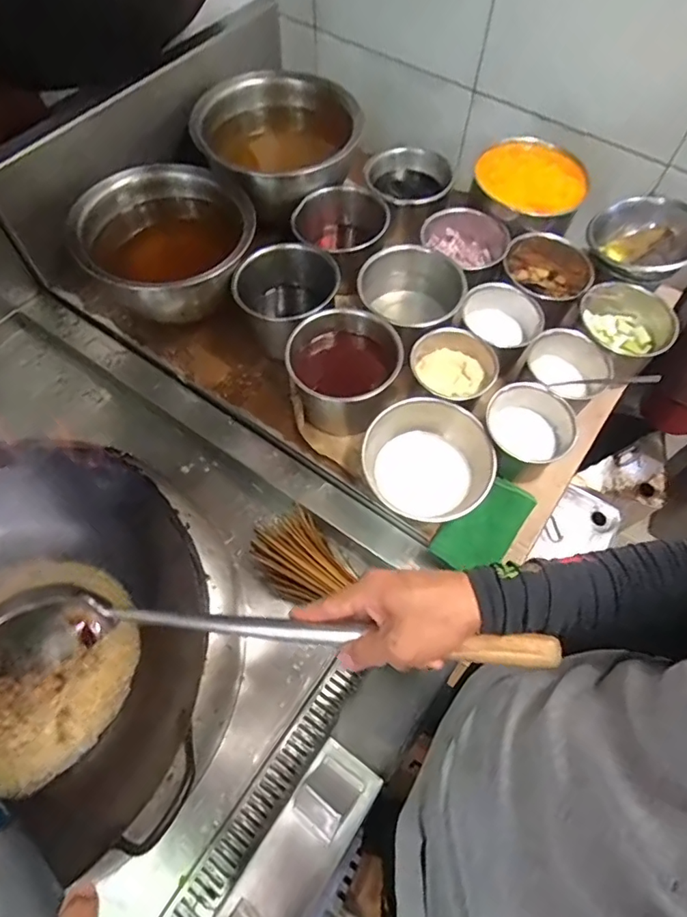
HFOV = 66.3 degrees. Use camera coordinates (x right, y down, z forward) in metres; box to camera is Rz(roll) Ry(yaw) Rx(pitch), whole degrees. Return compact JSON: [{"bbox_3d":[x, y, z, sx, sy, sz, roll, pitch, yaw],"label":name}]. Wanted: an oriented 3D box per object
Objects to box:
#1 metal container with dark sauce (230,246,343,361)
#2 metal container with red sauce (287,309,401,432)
[{"bbox_3d":[-0.085,-0.242,0.803,0.154,0.121,0.128,-16,63,-10],"label":"metal container with dark sauce"},{"bbox_3d":[-0.001,-0.121,0.751,0.149,0.131,0.125,-8,62,-6],"label":"metal container with red sauce"}]

